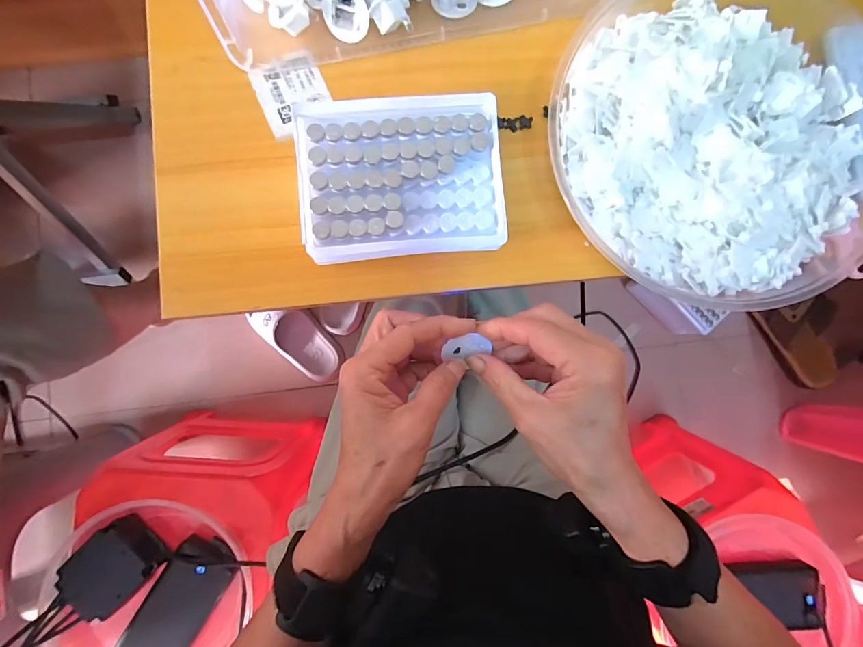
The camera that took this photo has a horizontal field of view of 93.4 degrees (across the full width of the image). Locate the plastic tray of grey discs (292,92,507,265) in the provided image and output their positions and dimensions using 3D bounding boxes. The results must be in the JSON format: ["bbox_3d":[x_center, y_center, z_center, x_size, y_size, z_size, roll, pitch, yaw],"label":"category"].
[{"bbox_3d":[-0.019,-0.094,0.273,0.128,0.036,0.097,-5,87,-2],"label":"plastic tray of grey discs"}]

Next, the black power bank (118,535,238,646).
[{"bbox_3d":[-0.289,0.323,0.462,0.070,0.026,0.159,31,86,0],"label":"black power bank"}]

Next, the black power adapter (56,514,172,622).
[{"bbox_3d":[-0.353,0.270,0.450,0.087,0.034,0.071,-44,89,-4],"label":"black power adapter"}]

